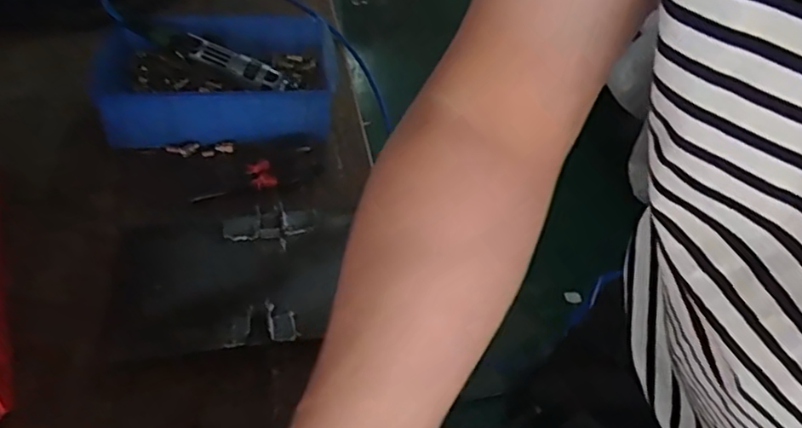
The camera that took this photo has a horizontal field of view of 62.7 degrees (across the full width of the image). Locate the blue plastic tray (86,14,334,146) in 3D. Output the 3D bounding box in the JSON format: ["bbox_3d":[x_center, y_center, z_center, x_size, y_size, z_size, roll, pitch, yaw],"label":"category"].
[{"bbox_3d":[-0.246,-0.182,0.871,0.311,0.082,0.195,-4,45,-9],"label":"blue plastic tray"}]

